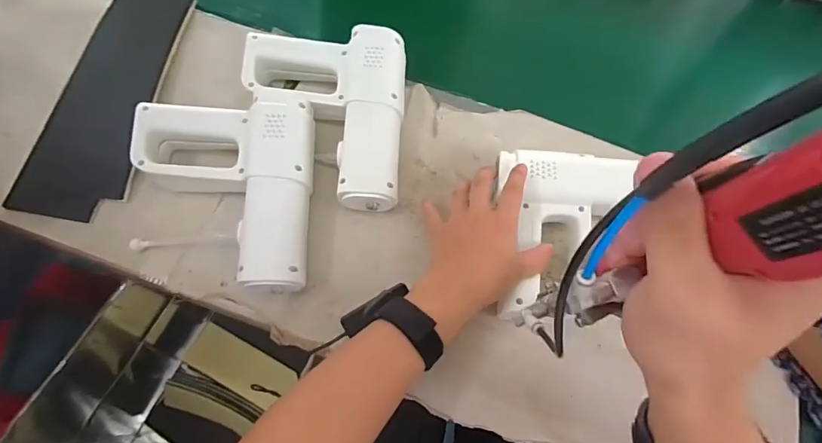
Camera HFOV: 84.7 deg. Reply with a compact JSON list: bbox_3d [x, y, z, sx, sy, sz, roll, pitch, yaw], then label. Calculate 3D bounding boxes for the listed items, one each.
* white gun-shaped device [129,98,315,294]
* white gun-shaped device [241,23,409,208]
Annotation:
[{"bbox_3d":[-0.198,-0.031,0.474,0.190,0.063,0.215,-2,68,-4],"label":"white gun-shaped device"},{"bbox_3d":[-0.099,-0.120,0.505,0.180,0.061,0.216,3,68,-2],"label":"white gun-shaped device"}]

